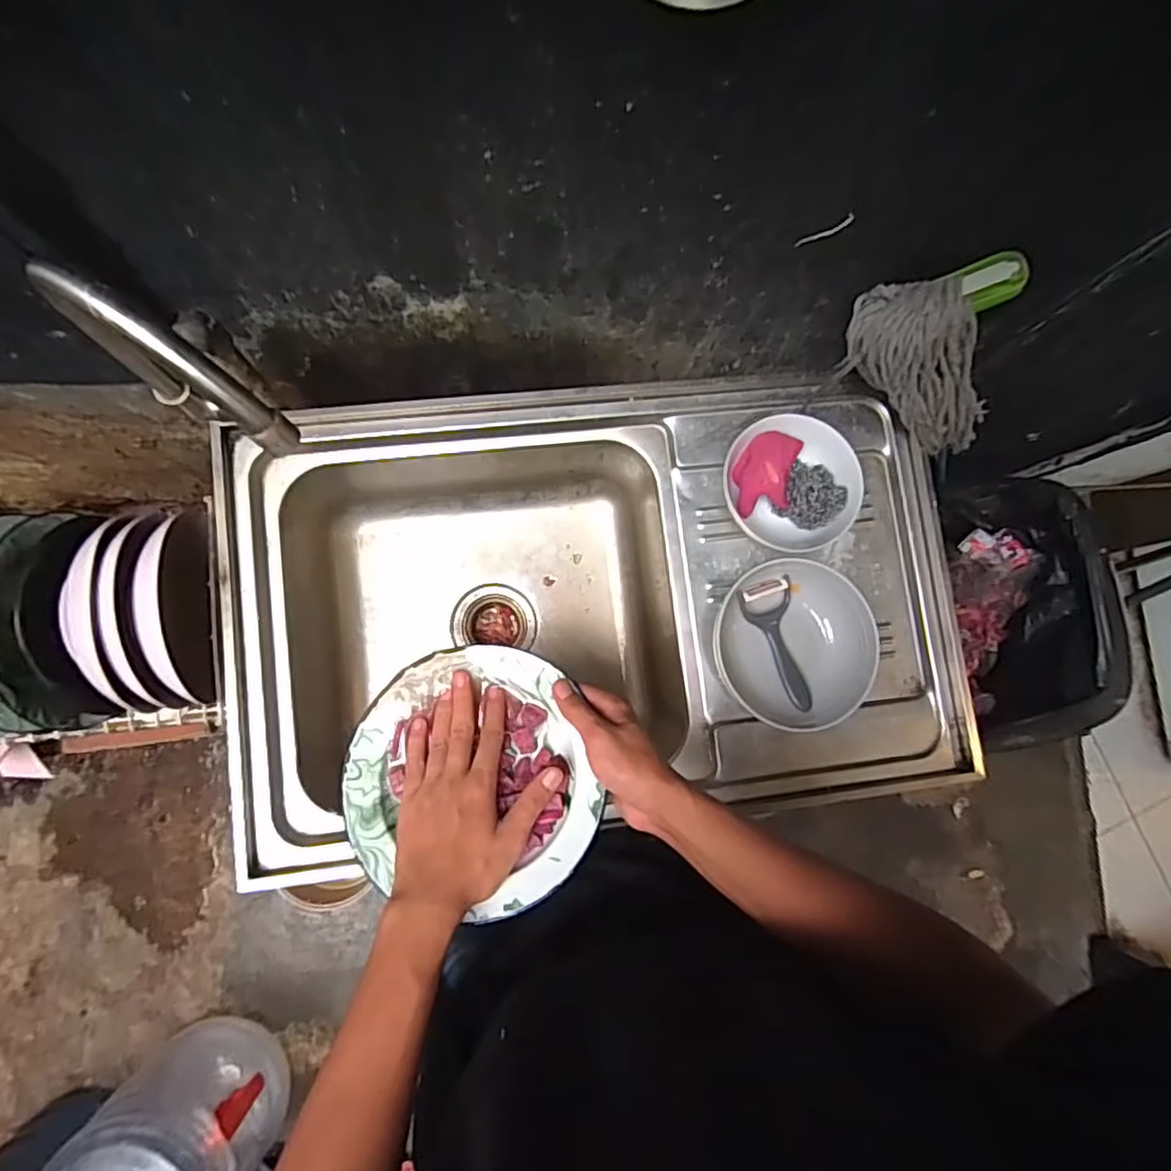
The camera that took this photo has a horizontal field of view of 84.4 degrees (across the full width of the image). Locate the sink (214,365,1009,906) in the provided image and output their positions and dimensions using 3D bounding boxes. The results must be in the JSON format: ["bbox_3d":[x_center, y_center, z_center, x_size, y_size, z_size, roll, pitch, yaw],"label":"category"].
[{"bbox_3d":[0.011,0.028,0.774,0.760,0.255,0.460,-7,84,-6],"label":"sink"}]

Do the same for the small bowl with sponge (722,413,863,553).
[{"bbox_3d":[0.222,-0.114,0.710,0.145,0.075,0.124,30,82,-1],"label":"small bowl with sponge"}]

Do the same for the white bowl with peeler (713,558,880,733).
[{"bbox_3d":[0.218,0.061,0.681,0.170,0.058,0.160,1,83,-5],"label":"white bowl with peeler"}]

